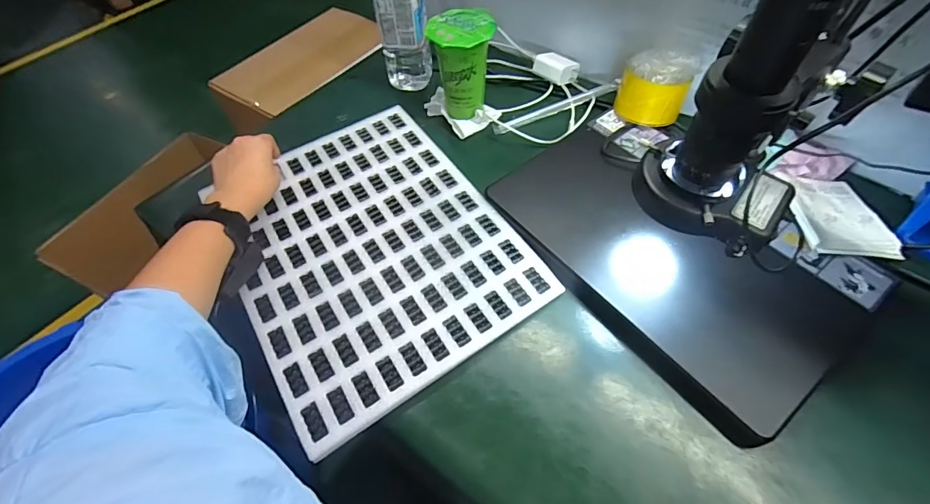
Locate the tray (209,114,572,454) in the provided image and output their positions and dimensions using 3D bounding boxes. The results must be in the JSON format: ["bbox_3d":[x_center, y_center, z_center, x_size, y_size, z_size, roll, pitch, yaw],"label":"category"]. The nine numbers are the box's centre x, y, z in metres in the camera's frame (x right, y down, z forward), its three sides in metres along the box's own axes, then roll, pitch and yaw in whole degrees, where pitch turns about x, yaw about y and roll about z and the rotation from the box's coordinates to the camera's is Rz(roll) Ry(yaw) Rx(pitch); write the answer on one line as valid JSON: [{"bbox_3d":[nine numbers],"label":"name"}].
[{"bbox_3d":[-0.116,-0.016,0.502,0.288,0.012,0.374,-29,58,-17],"label":"tray"}]

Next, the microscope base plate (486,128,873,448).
[{"bbox_3d":[0.205,0.001,0.464,0.191,0.025,0.366,-37,61,-21],"label":"microscope base plate"}]

